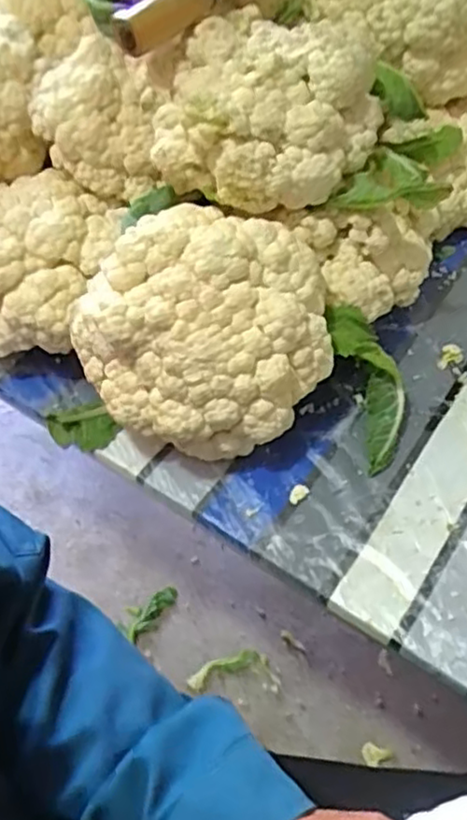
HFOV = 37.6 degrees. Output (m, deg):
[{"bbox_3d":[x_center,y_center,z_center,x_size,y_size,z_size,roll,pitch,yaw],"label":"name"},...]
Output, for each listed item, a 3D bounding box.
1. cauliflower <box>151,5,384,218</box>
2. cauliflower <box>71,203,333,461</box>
[{"bbox_3d":[0.030,-0.226,0.519,0.145,0.093,0.140,-1,53,2],"label":"cauliflower"},{"bbox_3d":[-0.021,-0.060,0.510,0.165,0.126,0.152,-1,53,2],"label":"cauliflower"}]

